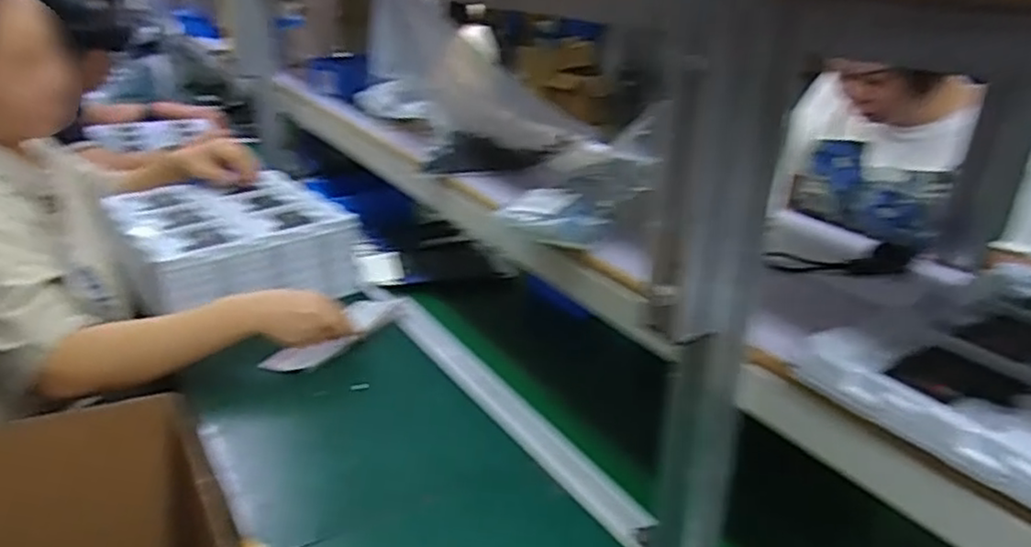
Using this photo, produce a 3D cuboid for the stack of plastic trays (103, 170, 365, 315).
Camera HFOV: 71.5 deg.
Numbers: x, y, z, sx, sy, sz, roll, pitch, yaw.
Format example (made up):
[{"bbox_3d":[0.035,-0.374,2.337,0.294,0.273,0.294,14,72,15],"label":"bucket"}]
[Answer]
[{"bbox_3d":[-0.438,-0.046,1.122,0.295,0.118,0.310,-16,30,-37],"label":"stack of plastic trays"}]

